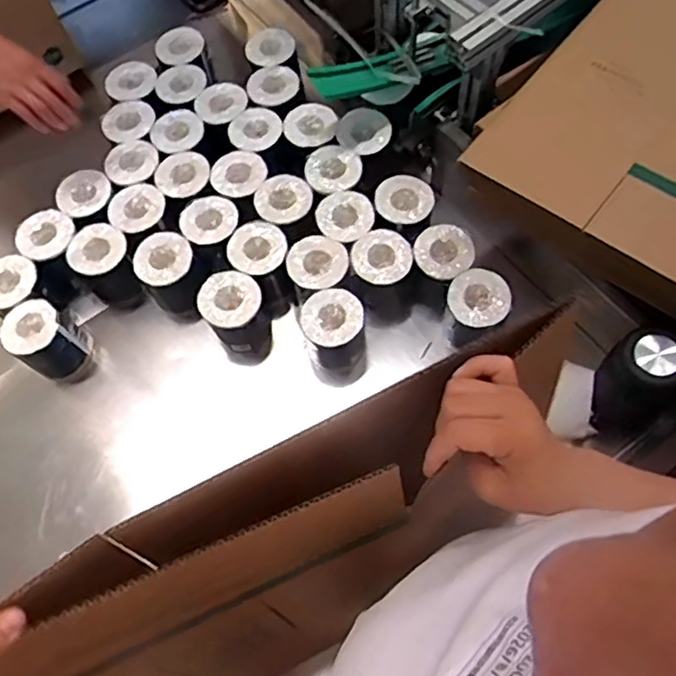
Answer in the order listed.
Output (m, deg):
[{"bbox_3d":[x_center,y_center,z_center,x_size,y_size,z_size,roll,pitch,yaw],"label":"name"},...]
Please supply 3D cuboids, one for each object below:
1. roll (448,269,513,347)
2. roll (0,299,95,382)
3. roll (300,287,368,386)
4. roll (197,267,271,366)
[{"bbox_3d":[0.218,-0.042,1.001,0.097,0.093,0.107,23,70,12],"label":"roll"},{"bbox_3d":[-0.466,0.009,1.019,0.097,0.146,0.095,-1,66,3],"label":"roll"},{"bbox_3d":[-0.004,0.001,1.017,0.092,0.159,0.101,-1,66,3],"label":"roll"},{"bbox_3d":[-0.162,-0.026,1.043,0.094,0.165,0.110,-36,69,-12],"label":"roll"}]

